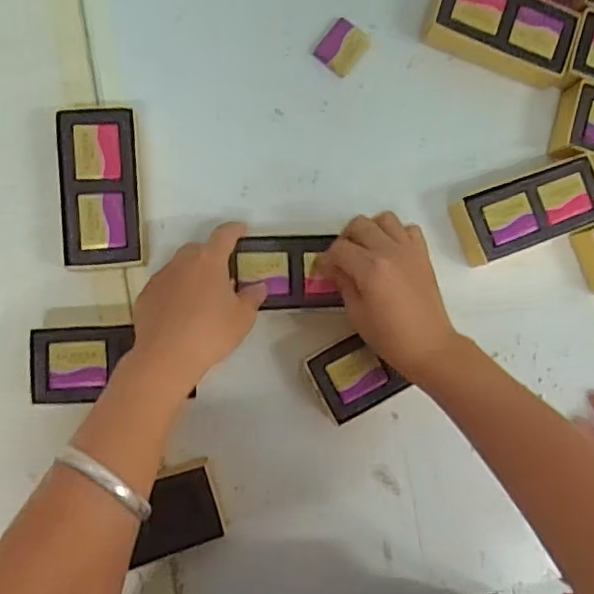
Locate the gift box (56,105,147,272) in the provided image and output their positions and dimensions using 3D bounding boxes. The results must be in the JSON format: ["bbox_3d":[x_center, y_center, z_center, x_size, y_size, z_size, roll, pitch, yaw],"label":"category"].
[{"bbox_3d":[-0.141,-0.078,0.433,0.054,0.033,0.113,-2,88,-7],"label":"gift box"}]

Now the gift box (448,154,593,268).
[{"bbox_3d":[0.185,-0.069,0.470,0.113,0.035,0.053,-20,90,-7],"label":"gift box"}]

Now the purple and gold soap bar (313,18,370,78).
[{"bbox_3d":[0.037,-0.202,0.475,0.032,0.005,0.041,37,84,-4],"label":"purple and gold soap bar"}]

